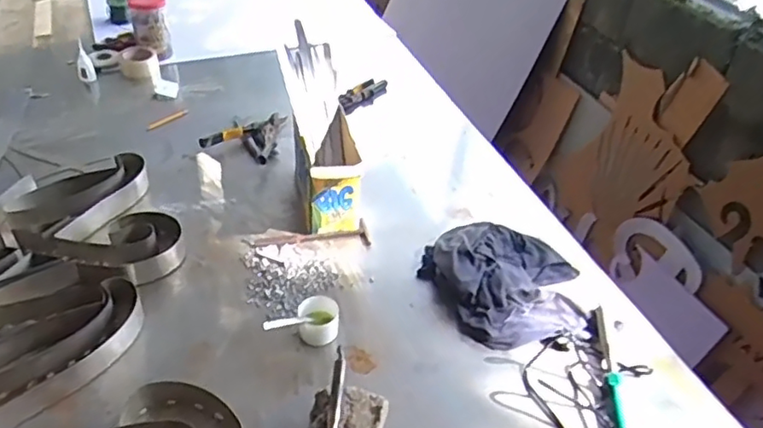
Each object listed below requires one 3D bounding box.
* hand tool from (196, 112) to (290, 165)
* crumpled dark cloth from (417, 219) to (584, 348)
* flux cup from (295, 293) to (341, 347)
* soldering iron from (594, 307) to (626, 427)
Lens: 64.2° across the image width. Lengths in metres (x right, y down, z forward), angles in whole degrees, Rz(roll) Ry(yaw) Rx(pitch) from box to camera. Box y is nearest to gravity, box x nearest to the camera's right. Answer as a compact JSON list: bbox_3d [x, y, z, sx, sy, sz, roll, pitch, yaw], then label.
[{"bbox_3d":[-0.312,-0.187,1.468,0.171,0.035,0.180,17,40,17],"label":"hand tool"},{"bbox_3d":[0.233,0.107,1.112,0.280,0.054,0.289,-11,40,-17],"label":"crumpled dark cloth"},{"bbox_3d":[-0.103,0.176,0.994,0.066,0.062,0.064,2,38,-2],"label":"flux cup"},{"bbox_3d":[0.363,0.255,0.962,0.021,0.027,0.266,6,38,3],"label":"soldering iron"}]

